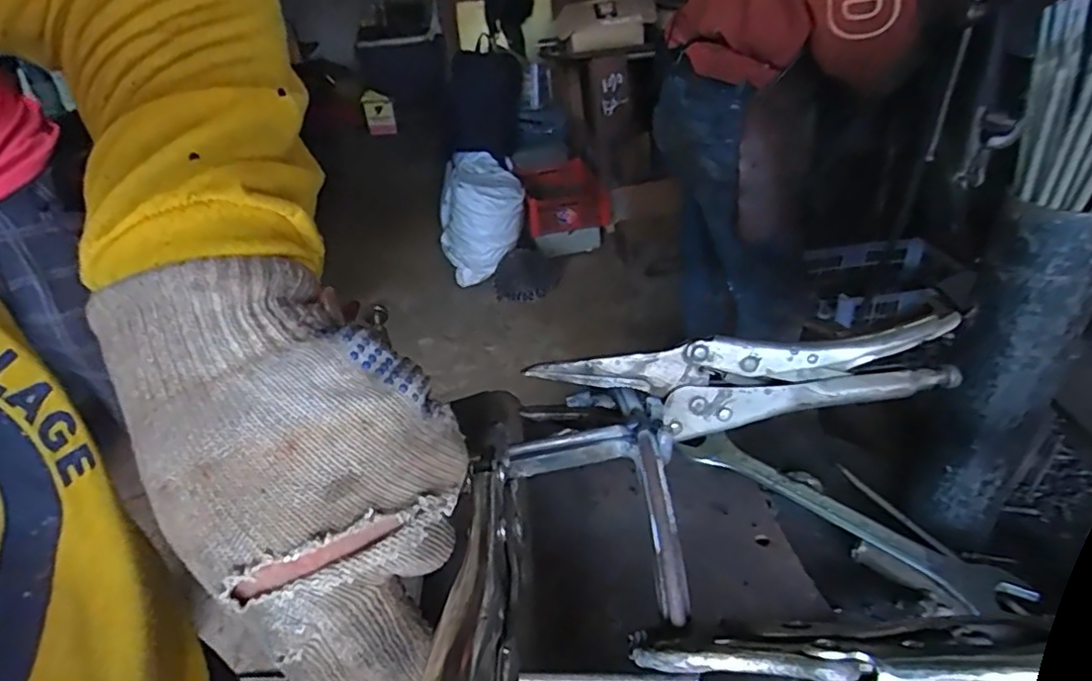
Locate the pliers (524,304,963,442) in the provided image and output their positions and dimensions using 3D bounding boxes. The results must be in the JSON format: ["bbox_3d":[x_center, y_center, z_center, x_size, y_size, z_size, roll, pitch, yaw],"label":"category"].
[{"bbox_3d":[0.098,0.021,0.295,0.198,0.044,0.023,-8,34,-1],"label":"pliers"}]

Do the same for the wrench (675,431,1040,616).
[{"bbox_3d":[0.172,0.104,0.377,0.027,0.011,0.198,-32,41,-32],"label":"wrench"}]

